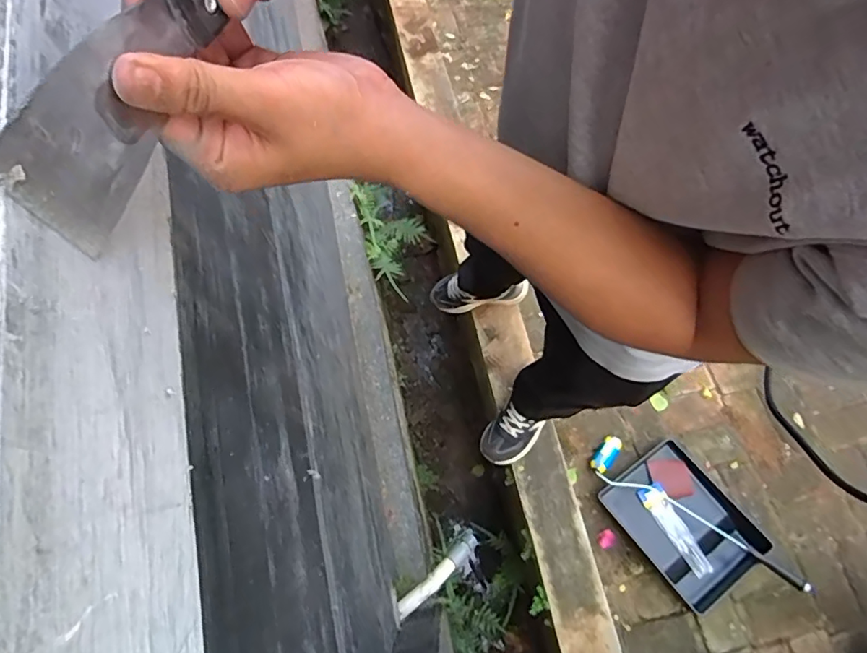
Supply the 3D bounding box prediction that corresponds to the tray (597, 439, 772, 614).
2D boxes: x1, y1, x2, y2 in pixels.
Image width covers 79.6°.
[{"bbox_3d":[0.675,0.523,1.409,0.290,0.056,0.368,-34,75,-10],"label":"tray"}]

